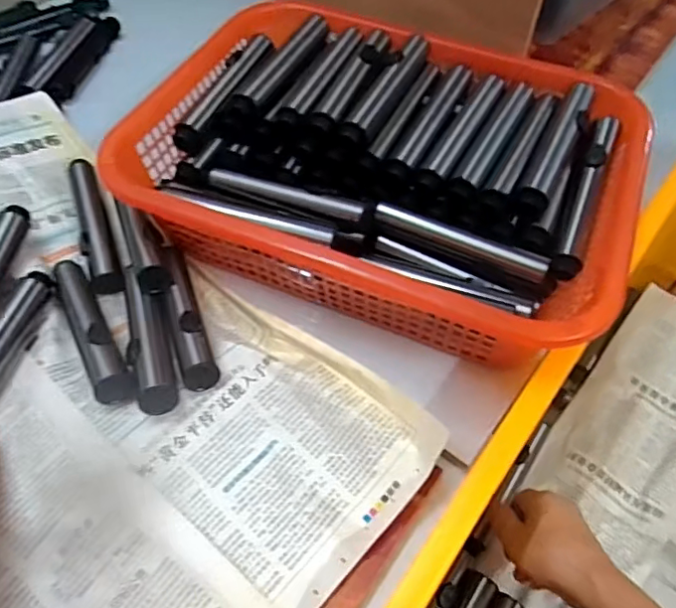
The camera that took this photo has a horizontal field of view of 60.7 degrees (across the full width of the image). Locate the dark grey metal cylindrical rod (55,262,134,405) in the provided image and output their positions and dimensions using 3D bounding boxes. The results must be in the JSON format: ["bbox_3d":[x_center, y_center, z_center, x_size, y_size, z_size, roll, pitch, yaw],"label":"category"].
[{"bbox_3d":[-0.184,0.011,0.425,0.023,0.021,0.153,-26,48,-17],"label":"dark grey metal cylindrical rod"}]

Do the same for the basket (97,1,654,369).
[{"bbox_3d":[0.041,-0.117,0.493,0.374,0.090,0.284,18,57,11],"label":"basket"}]

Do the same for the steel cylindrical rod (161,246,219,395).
[{"bbox_3d":[-0.115,0.004,0.430,0.024,0.024,0.142,-16,45,-12],"label":"steel cylindrical rod"}]

